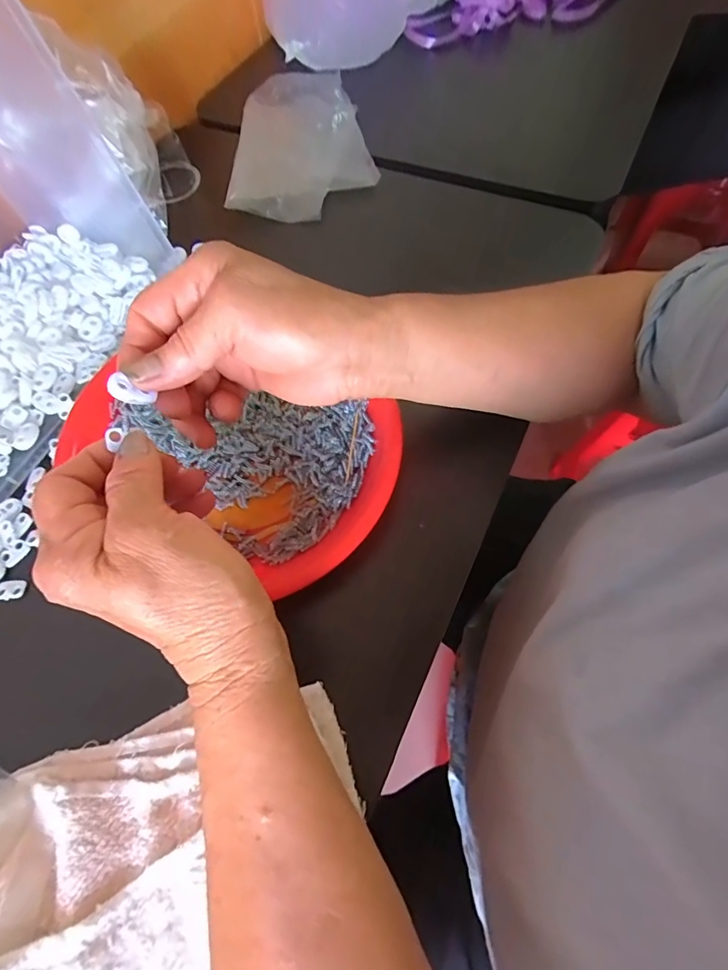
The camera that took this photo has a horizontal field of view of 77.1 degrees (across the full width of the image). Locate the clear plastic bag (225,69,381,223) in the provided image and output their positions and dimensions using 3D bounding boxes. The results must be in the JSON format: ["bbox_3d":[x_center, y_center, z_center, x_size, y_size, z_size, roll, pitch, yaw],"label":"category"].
[{"bbox_3d":[-0.062,-0.371,0.484,0.140,0.028,0.229,-1,65,3],"label":"clear plastic bag"}]

